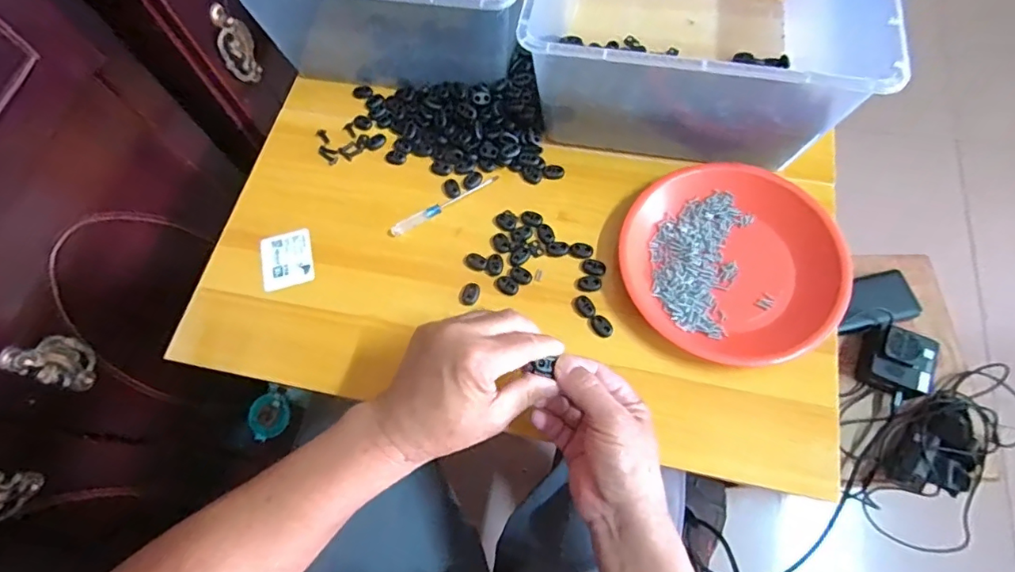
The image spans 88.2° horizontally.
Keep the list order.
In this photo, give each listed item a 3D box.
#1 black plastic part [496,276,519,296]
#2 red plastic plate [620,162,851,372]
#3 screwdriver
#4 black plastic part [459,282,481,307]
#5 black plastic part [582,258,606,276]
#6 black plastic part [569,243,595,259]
[{"bbox_3d":[0.000,-0.001,0.492,0.023,0.004,0.017,33,73,15],"label":"black plastic part"},{"bbox_3d":[0.200,-0.025,0.473,0.185,0.034,0.186,-1,67,3],"label":"red plastic plate"},{"bbox_3d":[-0.063,-0.082,0.531,0.120,0.009,0.013,-27,68,-8],"label":"screwdriver"},{"bbox_3d":[-0.035,0.008,0.491,0.019,0.006,0.023,20,70,11],"label":"black plastic part"},{"bbox_3d":[0.082,-0.018,0.493,0.022,0.004,0.016,23,70,12],"label":"black plastic part"},{"bbox_3d":[0.071,-0.034,0.501,0.022,0.004,0.016,11,68,7],"label":"black plastic part"}]

